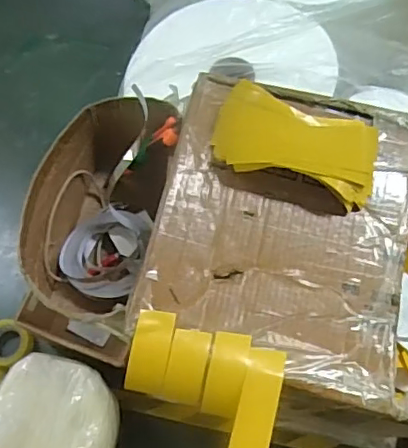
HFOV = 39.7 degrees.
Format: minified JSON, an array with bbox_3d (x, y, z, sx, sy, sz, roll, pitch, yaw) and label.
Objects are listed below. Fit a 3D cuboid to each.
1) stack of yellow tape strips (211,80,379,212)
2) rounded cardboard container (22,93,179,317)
[{"bbox_3d":[0.097,-0.082,0.579,0.170,0.022,0.084,19,94,1],"label":"stack of yellow tape strips"},{"bbox_3d":[-0.121,-0.024,0.685,0.129,0.138,0.242,19,70,7],"label":"rounded cardboard container"}]

